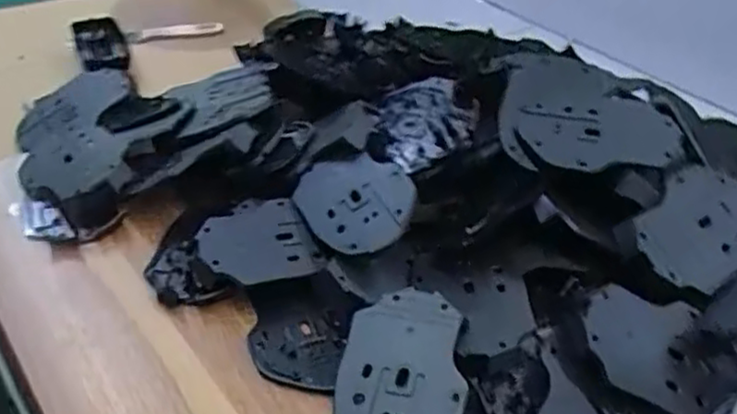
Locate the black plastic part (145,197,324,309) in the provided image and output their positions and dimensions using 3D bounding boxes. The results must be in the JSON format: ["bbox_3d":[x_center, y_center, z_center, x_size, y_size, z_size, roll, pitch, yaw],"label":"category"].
[{"bbox_3d":[-0.094,0.034,0.508,0.108,0.030,0.079,-16,41,-23],"label":"black plastic part"}]

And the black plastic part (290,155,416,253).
[{"bbox_3d":[-0.011,-0.007,0.517,0.073,0.009,0.097,-40,45,-1],"label":"black plastic part"}]

